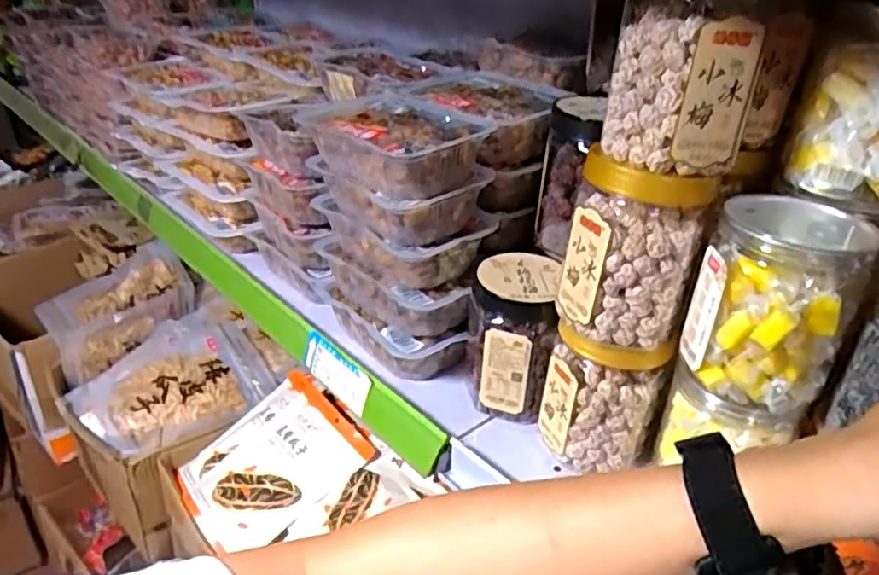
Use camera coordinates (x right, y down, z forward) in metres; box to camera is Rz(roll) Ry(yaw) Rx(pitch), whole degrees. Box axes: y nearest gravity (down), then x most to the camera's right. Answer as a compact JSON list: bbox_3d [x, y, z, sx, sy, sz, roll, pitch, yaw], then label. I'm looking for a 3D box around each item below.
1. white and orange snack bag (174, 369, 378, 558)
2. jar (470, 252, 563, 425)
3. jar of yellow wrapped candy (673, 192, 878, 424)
[{"bbox_3d":[-0.231,0.237,0.873,0.225,0.031,0.245,-34,38,-21],"label":"white and orange snack bag"},{"bbox_3d":[0.062,0.044,0.557,0.072,0.121,0.086,5,31,6],"label":"jar"},{"bbox_3d":[0.210,0.014,0.409,0.085,0.125,0.080,1,30,-1],"label":"jar of yellow wrapped candy"}]

